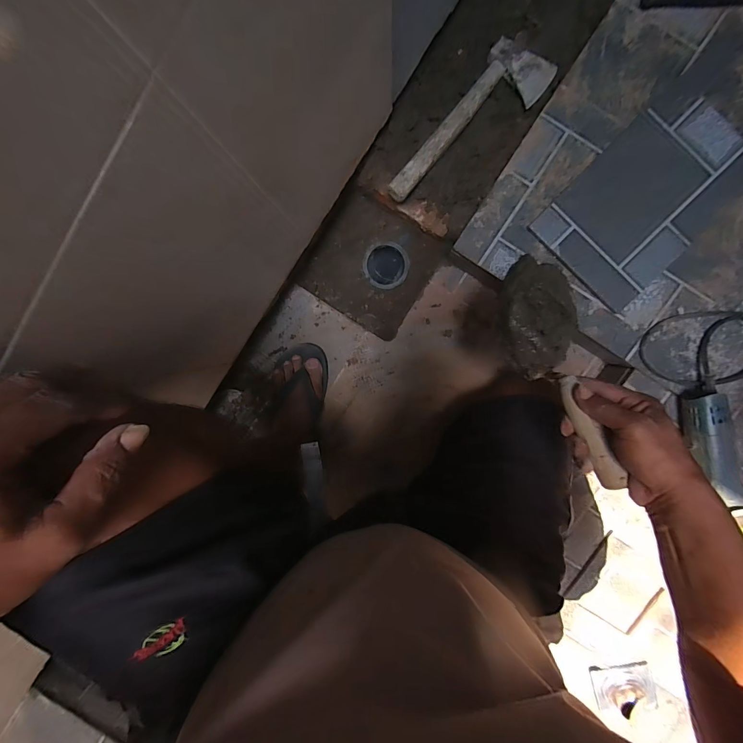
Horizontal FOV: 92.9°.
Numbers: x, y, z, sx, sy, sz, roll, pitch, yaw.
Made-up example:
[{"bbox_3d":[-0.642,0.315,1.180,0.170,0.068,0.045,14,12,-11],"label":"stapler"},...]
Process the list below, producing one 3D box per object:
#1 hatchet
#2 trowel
[{"bbox_3d":[0.169,-0.404,0.590,0.109,0.029,0.326,37,96,2],"label":"hatchet"},{"bbox_3d":[0.218,-0.002,0.416,0.080,0.058,0.264,-14,81,6],"label":"trowel"}]

